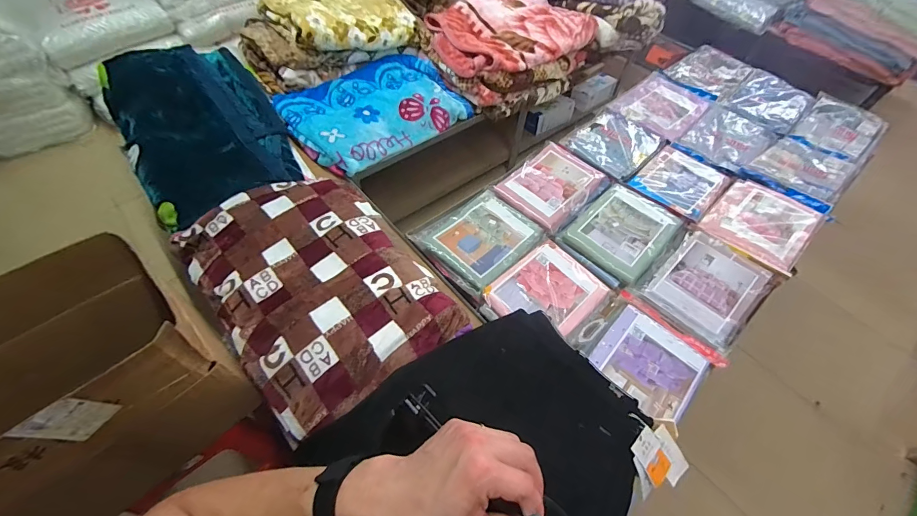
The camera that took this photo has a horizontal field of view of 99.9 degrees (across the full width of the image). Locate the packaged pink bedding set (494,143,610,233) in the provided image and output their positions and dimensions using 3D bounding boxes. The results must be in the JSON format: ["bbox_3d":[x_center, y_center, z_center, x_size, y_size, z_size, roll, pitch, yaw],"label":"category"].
[{"bbox_3d":[0.347,-0.267,1.403,0.282,0.049,0.354,38,60,20],"label":"packaged pink bedding set"}]

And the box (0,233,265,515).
[{"bbox_3d":[-0.770,0.258,0.765,0.381,0.330,0.454,37,60,20],"label":"box"}]

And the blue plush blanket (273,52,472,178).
[{"bbox_3d":[-0.345,-0.621,1.586,0.665,0.093,0.475,-35,64,-25],"label":"blue plush blanket"}]

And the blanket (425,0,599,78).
[{"bbox_3d":[0.245,-1.012,1.700,0.722,0.103,0.437,-30,62,-23],"label":"blanket"}]

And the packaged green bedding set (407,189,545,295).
[{"bbox_3d":[0.069,-0.078,1.264,0.309,0.054,0.342,39,60,21],"label":"packaged green bedding set"}]

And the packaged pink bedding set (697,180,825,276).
[{"bbox_3d":[1.039,-0.120,1.327,0.373,0.047,0.289,-38,65,-26],"label":"packaged pink bedding set"}]

